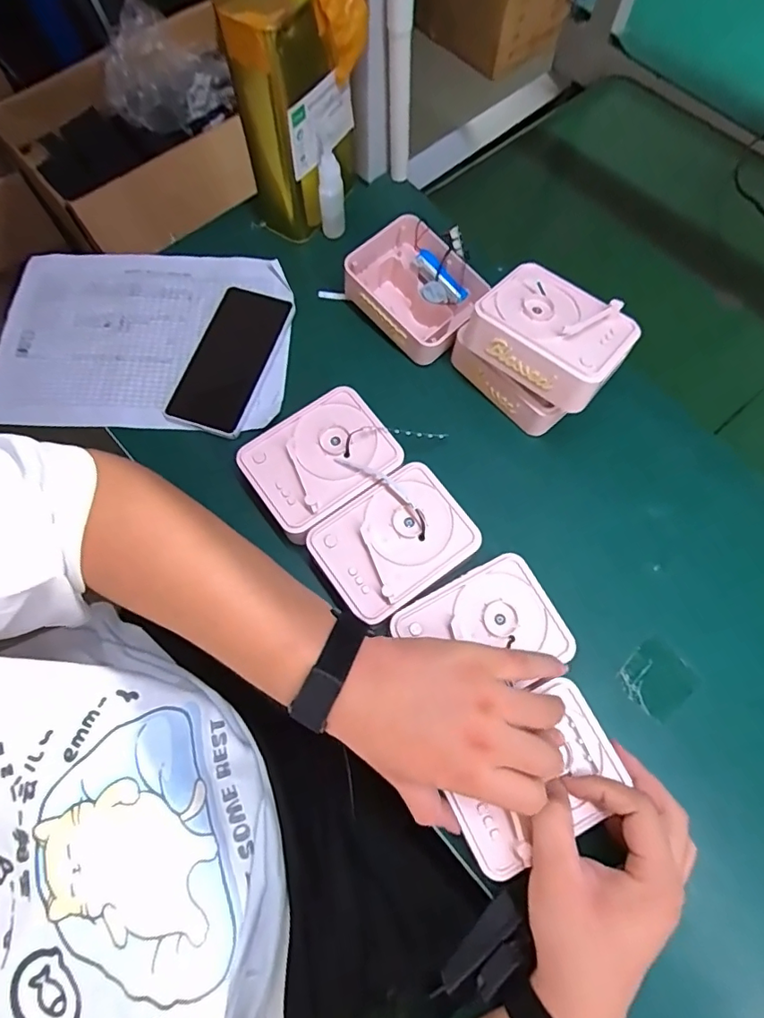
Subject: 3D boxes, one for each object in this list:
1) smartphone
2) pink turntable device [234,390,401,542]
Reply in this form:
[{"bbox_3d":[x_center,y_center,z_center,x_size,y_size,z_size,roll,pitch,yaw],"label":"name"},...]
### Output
[{"bbox_3d":[-0.154,-0.153,0.515,0.077,0.008,0.160,16,71,5],"label":"smartphone"},{"bbox_3d":[-0.055,-0.043,0.462,0.125,0.037,0.097,-35,75,-12],"label":"pink turntable device"}]

